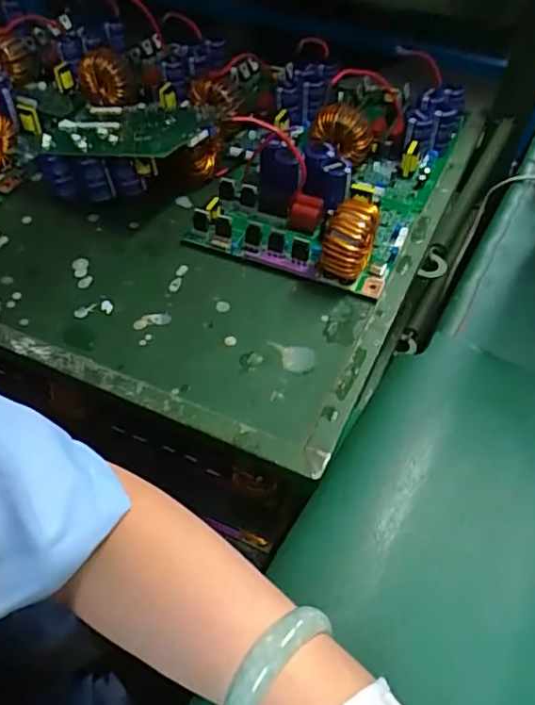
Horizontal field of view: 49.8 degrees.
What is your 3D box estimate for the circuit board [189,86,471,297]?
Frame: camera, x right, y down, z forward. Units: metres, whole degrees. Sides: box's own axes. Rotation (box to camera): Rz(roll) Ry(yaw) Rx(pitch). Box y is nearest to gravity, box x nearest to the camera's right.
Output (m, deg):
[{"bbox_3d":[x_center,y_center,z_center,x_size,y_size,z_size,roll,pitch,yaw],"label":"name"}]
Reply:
[{"bbox_3d":[0.068,-0.207,0.597,0.214,0.061,0.313,19,55,16],"label":"circuit board"}]

